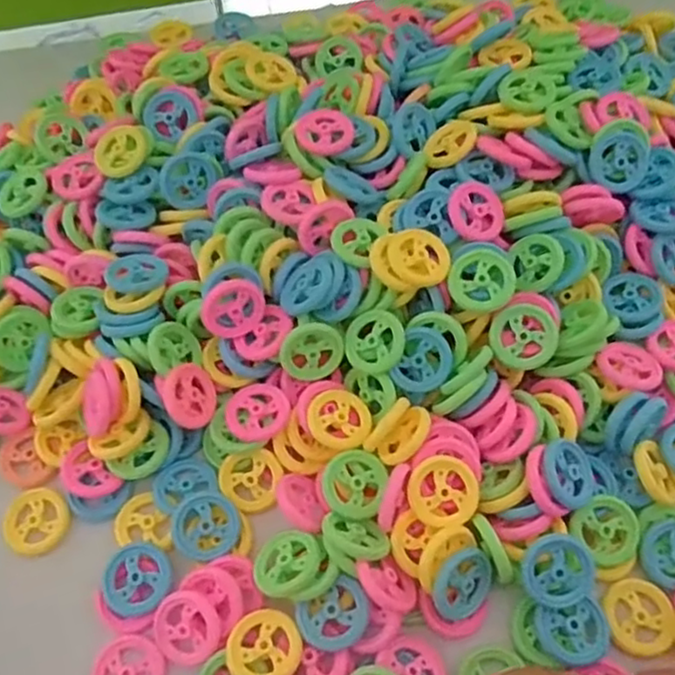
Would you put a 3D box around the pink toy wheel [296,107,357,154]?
[{"bbox_3d":[-0.007,-0.107,0.339,0.030,0.006,0.027,-28,73,-15],"label":"pink toy wheel"}]

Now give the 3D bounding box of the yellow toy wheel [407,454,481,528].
[{"bbox_3d":[0.045,0.065,0.276,0.030,0.004,0.029,1,79,-3],"label":"yellow toy wheel"}]

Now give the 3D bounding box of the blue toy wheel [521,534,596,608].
[{"bbox_3d":[0.090,0.095,0.266,0.029,0.004,0.028,0,82,3],"label":"blue toy wheel"}]

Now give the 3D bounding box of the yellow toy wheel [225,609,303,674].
[{"bbox_3d":[-0.029,0.125,0.261,0.030,0.004,0.029,-1,61,2],"label":"yellow toy wheel"}]

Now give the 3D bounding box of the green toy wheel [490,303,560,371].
[{"bbox_3d":[0.085,0.000,0.298,0.029,0.005,0.029,-1,84,8],"label":"green toy wheel"}]

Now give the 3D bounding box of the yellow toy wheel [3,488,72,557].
[{"bbox_3d":[-0.137,0.083,0.299,0.028,0.005,0.031,-17,62,-6],"label":"yellow toy wheel"}]

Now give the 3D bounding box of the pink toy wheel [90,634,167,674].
[{"bbox_3d":[-0.085,0.138,0.267,0.029,0.004,0.029,-1,61,2],"label":"pink toy wheel"}]

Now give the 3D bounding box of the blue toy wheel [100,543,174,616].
[{"bbox_3d":[-0.087,0.104,0.282,0.028,0.007,0.029,-1,61,2],"label":"blue toy wheel"}]

